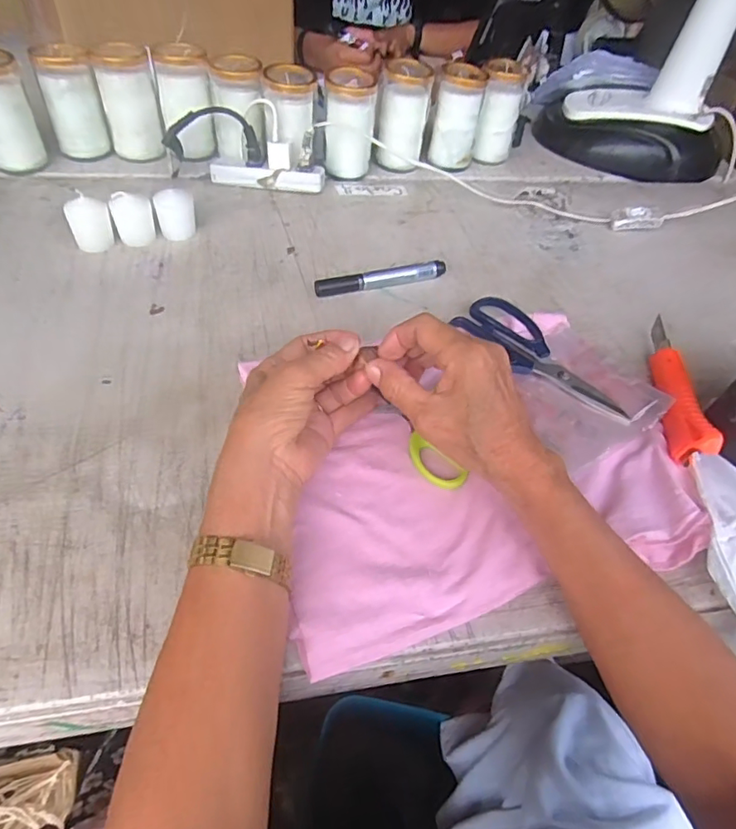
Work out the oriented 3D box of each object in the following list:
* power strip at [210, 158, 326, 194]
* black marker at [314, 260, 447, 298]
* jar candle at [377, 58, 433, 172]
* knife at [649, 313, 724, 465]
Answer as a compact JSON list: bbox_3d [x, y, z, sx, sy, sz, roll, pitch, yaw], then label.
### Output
[{"bbox_3d":[-0.122,-0.295,0.657,0.136,0.021,0.039,6,47,-3],"label":"power strip"},{"bbox_3d":[0.014,-0.132,0.523,0.135,0.019,0.014,-13,50,-19],"label":"black marker"},{"bbox_3d":[0.049,-0.391,0.700,0.059,0.116,0.055,9,47,1],"label":"jar candle"},{"bbox_3d":[0.258,-0.029,0.446,0.020,0.037,0.176,13,47,4],"label":"knife"}]

